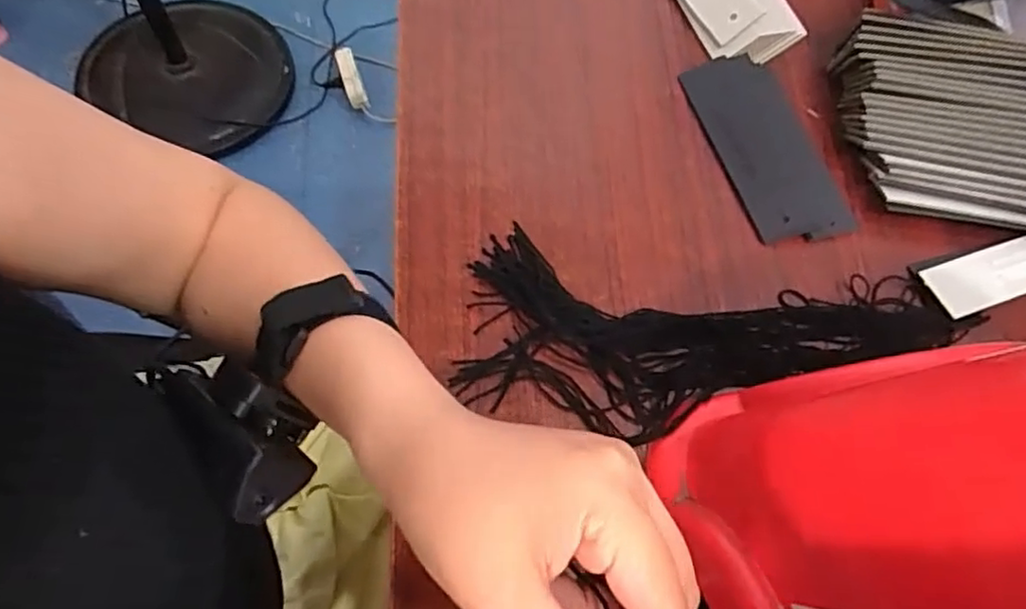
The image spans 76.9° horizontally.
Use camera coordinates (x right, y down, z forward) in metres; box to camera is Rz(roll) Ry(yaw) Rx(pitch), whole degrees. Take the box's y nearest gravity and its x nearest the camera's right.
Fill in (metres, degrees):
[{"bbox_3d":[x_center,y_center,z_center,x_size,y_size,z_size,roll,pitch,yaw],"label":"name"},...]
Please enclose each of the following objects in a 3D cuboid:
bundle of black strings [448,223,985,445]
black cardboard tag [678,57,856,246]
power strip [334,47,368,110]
[{"bbox_3d":[0.107,0.020,0.334,0.262,0.011,0.104,8,67,0],"label":"bundle of black strings"},{"bbox_3d":[0.151,-0.095,0.389,0.057,0.008,0.131,-18,70,-6],"label":"black cardboard tag"},{"bbox_3d":[-0.331,-0.465,1.321,0.039,0.026,0.137,-17,81,-10],"label":"power strip"}]

